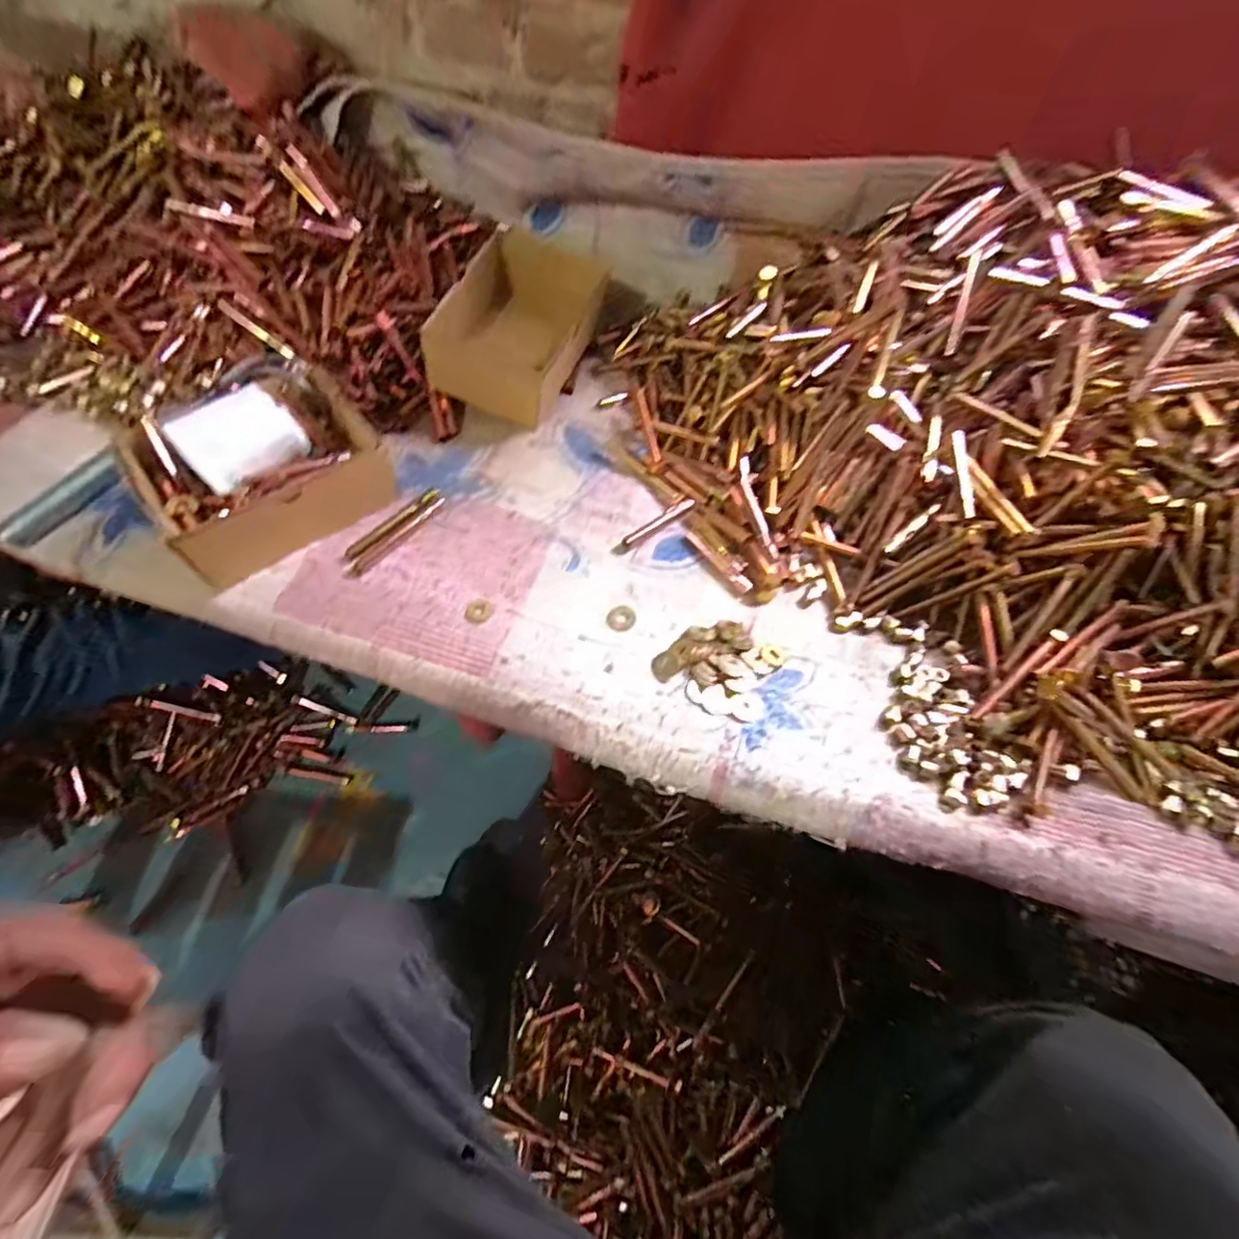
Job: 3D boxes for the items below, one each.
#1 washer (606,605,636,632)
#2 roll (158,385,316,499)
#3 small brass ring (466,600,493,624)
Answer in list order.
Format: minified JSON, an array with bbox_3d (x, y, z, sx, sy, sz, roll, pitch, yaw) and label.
[{"bbox_3d":[0.002,-0.002,0.520,0.025,0.004,0.027,1,57,-2],"label":"washer"},{"bbox_3d":[-0.329,-0.153,0.507,0.067,0.056,0.091,34,62,18],"label":"roll"},{"bbox_3d":[-0.123,-0.007,0.509,0.022,0.004,0.025,9,57,3],"label":"small brass ring"}]

